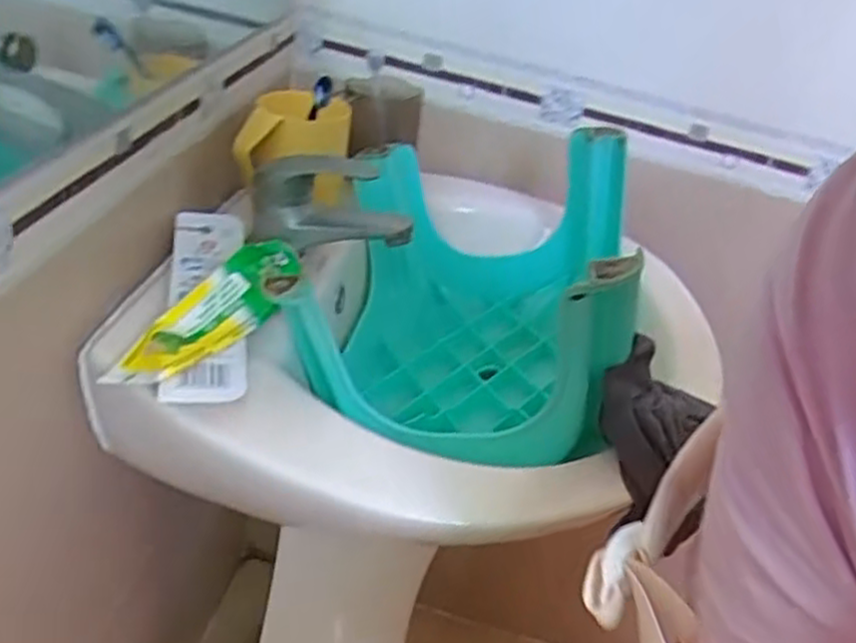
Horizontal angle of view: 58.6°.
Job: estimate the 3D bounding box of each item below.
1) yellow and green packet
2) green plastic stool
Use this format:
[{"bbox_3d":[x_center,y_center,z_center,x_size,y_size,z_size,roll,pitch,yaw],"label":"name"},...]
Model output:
[{"bbox_3d":[-0.150,-0.016,0.552,0.050,0.041,0.186,25,35,14],"label":"yellow and green packet"},{"bbox_3d":[0.034,-0.041,0.677,0.240,0.237,0.365,16,34,1],"label":"green plastic stool"}]

